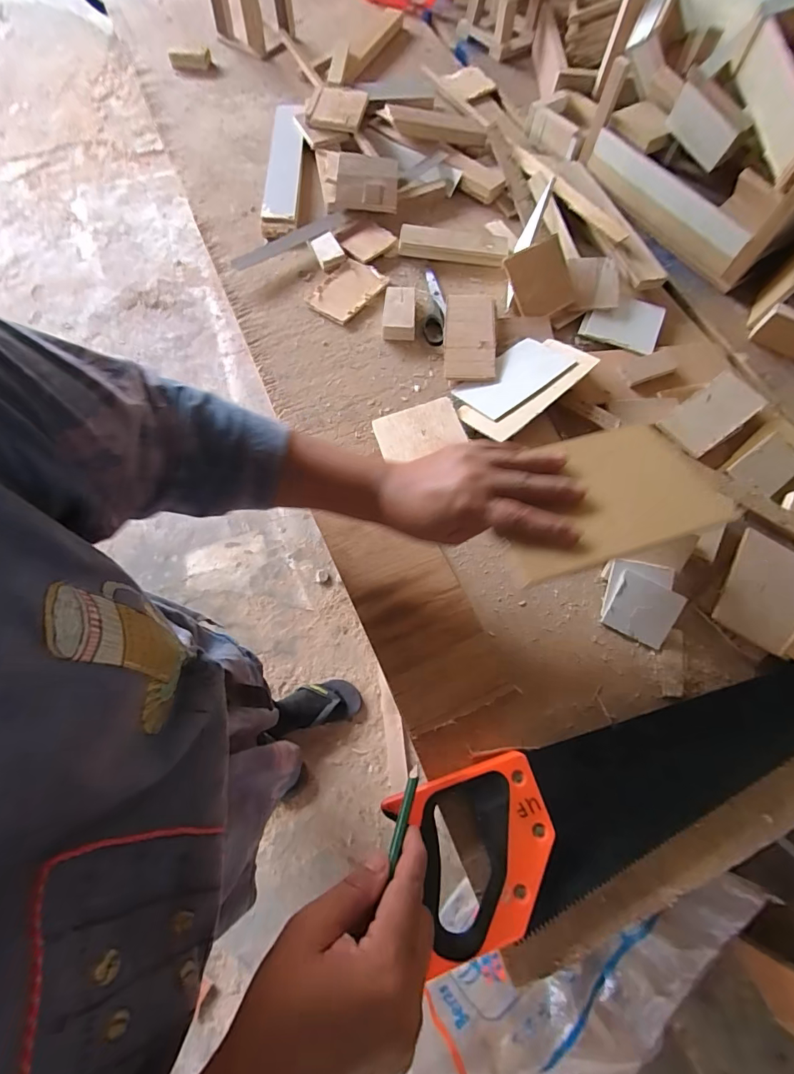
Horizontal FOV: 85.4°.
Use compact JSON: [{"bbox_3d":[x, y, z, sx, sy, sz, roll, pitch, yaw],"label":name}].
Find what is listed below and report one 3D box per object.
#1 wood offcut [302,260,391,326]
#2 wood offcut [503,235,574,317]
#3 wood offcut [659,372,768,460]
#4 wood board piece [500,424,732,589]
[{"bbox_3d":[-0.065,-0.317,0.547,0.071,0.008,0.095,38,72,12],"label":"wood offcut"},{"bbox_3d":[0.174,-0.311,0.523,0.063,0.010,0.079,-21,105,22],"label":"wood offcut"},{"bbox_3d":[0.346,-0.136,0.473,0.132,0.014,0.057,-33,73,-14],"label":"wood offcut"},{"bbox_3d":[0.157,-0.034,0.334,0.173,0.006,0.103,-16,62,-9],"label":"wood board piece"}]

